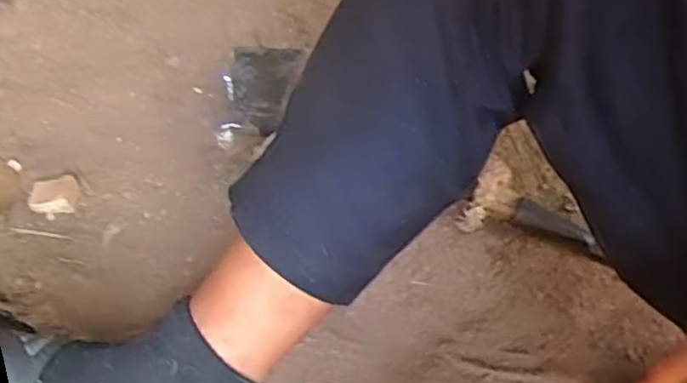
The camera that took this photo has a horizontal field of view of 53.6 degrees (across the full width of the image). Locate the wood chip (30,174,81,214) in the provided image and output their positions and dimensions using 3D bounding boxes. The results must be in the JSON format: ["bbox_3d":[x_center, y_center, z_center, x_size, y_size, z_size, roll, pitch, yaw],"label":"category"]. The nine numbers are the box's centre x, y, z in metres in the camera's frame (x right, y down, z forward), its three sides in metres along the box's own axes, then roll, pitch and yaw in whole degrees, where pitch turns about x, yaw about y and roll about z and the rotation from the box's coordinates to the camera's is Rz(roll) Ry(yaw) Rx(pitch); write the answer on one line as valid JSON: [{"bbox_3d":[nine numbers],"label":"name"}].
[{"bbox_3d":[-0.276,0.004,0.651,0.047,0.012,0.034,-7,50,-5],"label":"wood chip"}]

